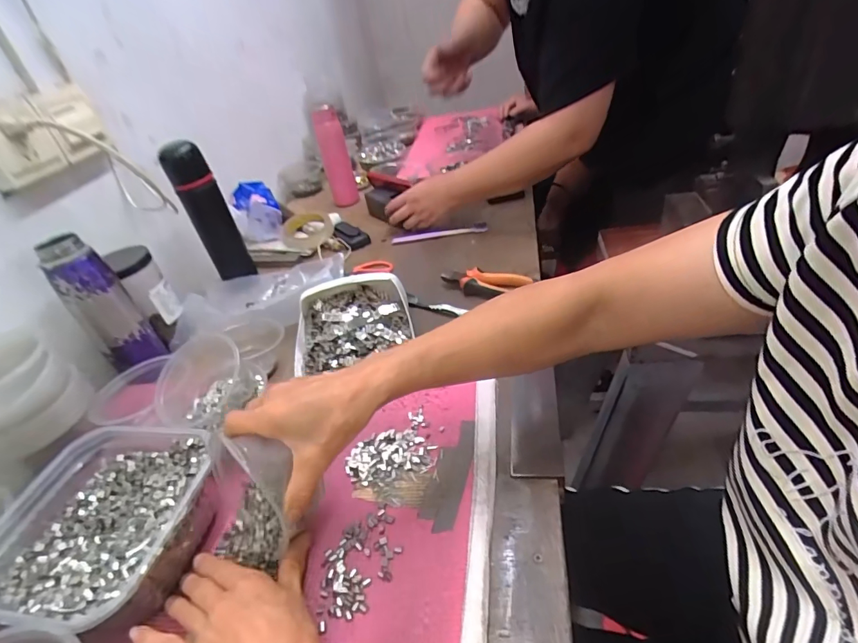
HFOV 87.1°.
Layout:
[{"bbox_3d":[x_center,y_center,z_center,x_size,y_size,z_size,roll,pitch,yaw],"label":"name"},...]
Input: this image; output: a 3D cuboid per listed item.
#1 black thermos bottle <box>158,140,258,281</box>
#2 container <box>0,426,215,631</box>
[{"bbox_3d":[-0.371,-0.182,0.765,0.068,0.225,0.059,-25,38,-17],"label":"black thermos bottle"},{"bbox_3d":[-0.293,0.183,0.407,0.183,0.057,0.171,-3,37,13],"label":"container"}]

